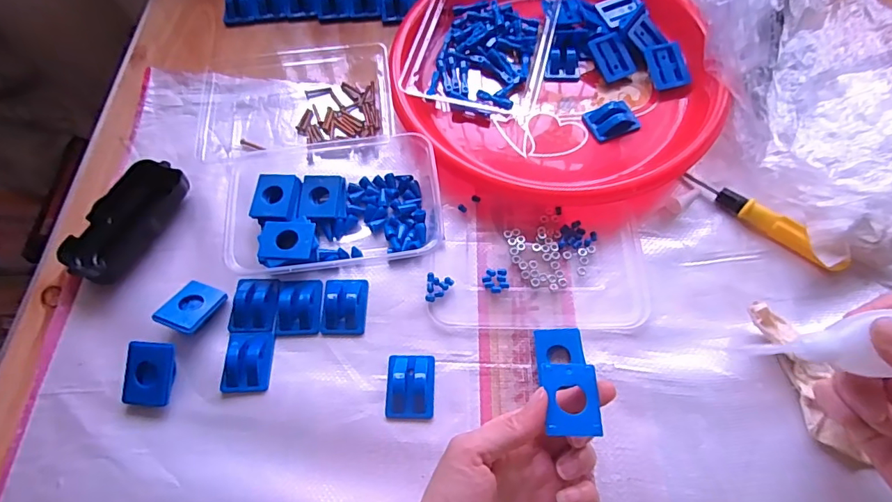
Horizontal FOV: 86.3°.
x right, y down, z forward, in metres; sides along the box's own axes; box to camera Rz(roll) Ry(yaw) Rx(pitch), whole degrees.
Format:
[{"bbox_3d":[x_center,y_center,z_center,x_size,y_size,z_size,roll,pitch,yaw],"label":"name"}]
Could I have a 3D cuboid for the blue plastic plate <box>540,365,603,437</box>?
[{"bbox_3d":[0.073,0.086,0.276,0.031,0.006,0.039,1,64,3],"label":"blue plastic plate"}]

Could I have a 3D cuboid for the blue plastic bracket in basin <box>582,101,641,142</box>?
[{"bbox_3d":[0.151,-0.120,0.431,0.043,0.016,0.030,-20,65,-7],"label":"blue plastic bracket in basin"}]

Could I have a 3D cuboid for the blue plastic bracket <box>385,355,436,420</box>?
[{"bbox_3d":[-0.026,0.096,0.339,0.034,0.015,0.045,-1,64,2],"label":"blue plastic bracket"}]

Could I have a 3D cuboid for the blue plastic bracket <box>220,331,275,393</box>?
[{"bbox_3d":[-0.147,0.081,0.351,0.034,0.013,0.043,-4,64,1],"label":"blue plastic bracket"}]

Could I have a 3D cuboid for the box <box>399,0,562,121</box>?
[{"bbox_3d":[0.038,-0.201,0.461,0.121,0.039,0.159,13,65,9],"label":"box"}]

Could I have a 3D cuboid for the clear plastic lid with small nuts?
[{"bbox_3d":[0.072,0.011,0.379,0.164,0.008,0.102,-1,64,3],"label":"clear plastic lid with small nuts"}]

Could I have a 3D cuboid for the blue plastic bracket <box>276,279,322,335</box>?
[{"bbox_3d":[-0.114,0.041,0.370,0.035,0.012,0.044,-2,64,2],"label":"blue plastic bracket"}]

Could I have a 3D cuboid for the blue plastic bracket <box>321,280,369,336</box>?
[{"bbox_3d":[-0.079,0.042,0.370,0.033,0.015,0.045,-1,64,2],"label":"blue plastic bracket"}]

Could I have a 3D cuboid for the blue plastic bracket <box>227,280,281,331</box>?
[{"bbox_3d":[-0.149,0.040,0.368,0.037,0.010,0.045,-3,64,2],"label":"blue plastic bracket"}]

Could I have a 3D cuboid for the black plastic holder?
[{"bbox_3d":[-0.269,-0.026,0.401,0.049,0.025,0.108,23,67,13],"label":"black plastic holder"}]

